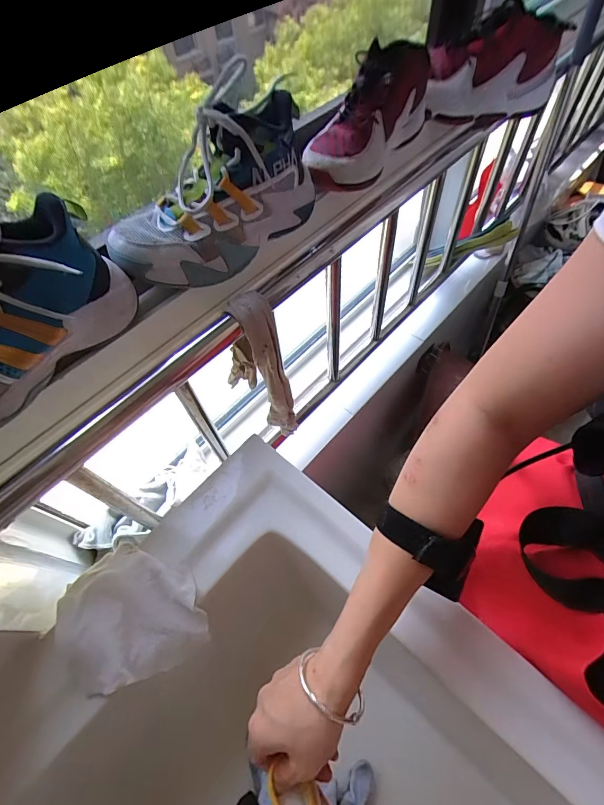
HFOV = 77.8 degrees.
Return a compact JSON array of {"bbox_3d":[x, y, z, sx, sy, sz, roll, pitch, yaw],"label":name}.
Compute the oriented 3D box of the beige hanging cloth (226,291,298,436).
[{"bbox_3d":[-0.059,-0.037,0.508,0.077,0.245,0.051,-14,58,-4],"label":"beige hanging cloth"}]

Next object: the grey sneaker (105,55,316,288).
[{"bbox_3d":[-0.090,-0.224,0.388,0.084,0.130,0.236,37,68,24],"label":"grey sneaker"}]

